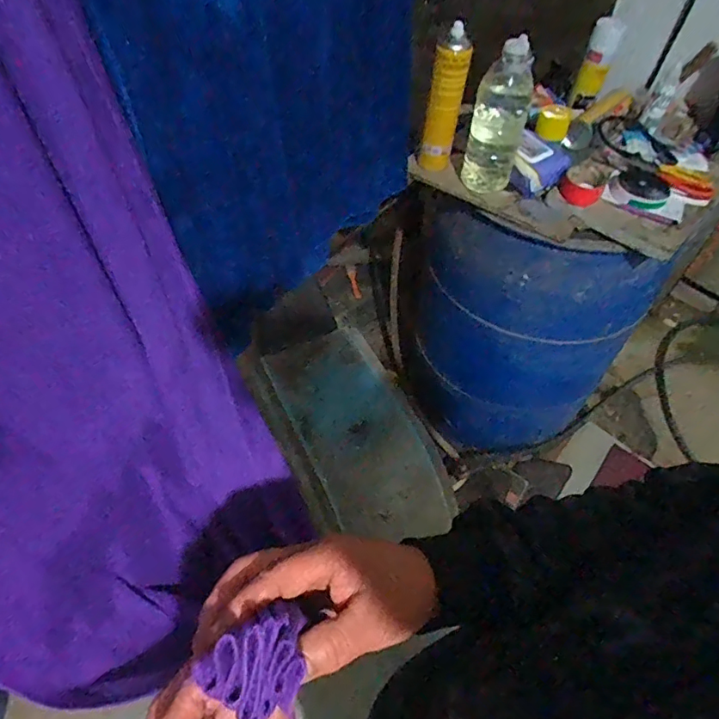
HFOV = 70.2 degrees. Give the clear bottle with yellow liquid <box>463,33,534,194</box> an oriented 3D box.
[{"bbox_3d":[0.258,-0.446,0.944,0.095,0.241,0.099,14,54,10],"label":"clear bottle with yellow liquid"}]

